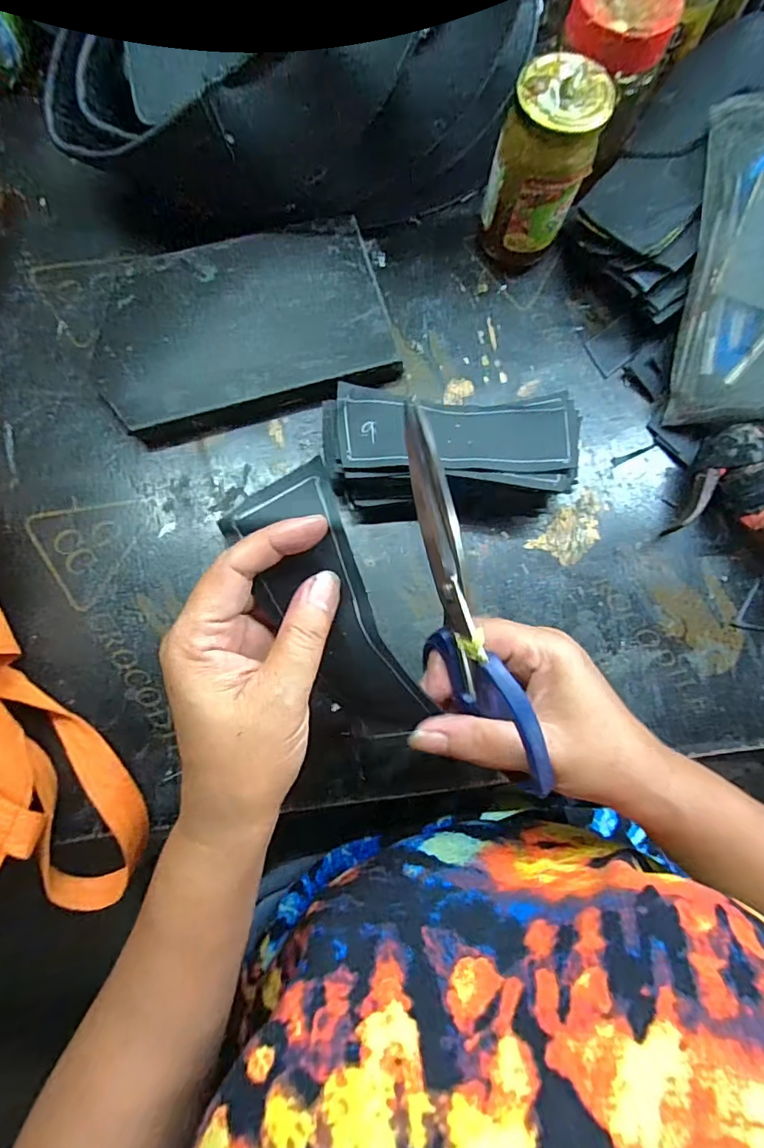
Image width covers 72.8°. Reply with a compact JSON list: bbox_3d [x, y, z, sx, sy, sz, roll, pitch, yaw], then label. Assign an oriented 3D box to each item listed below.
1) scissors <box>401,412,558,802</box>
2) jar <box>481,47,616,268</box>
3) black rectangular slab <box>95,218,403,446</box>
[{"bbox_3d":[0.034,0.019,0.237,0.027,0.053,0.182,-21,108,-5],"label":"scissors"},{"bbox_3d":[0.107,-0.276,0.359,0.062,0.113,0.055,21,79,3],"label":"jar"},{"bbox_3d":[-0.099,-0.178,0.381,0.201,0.026,0.136,-13,79,-3],"label":"black rectangular slab"}]

